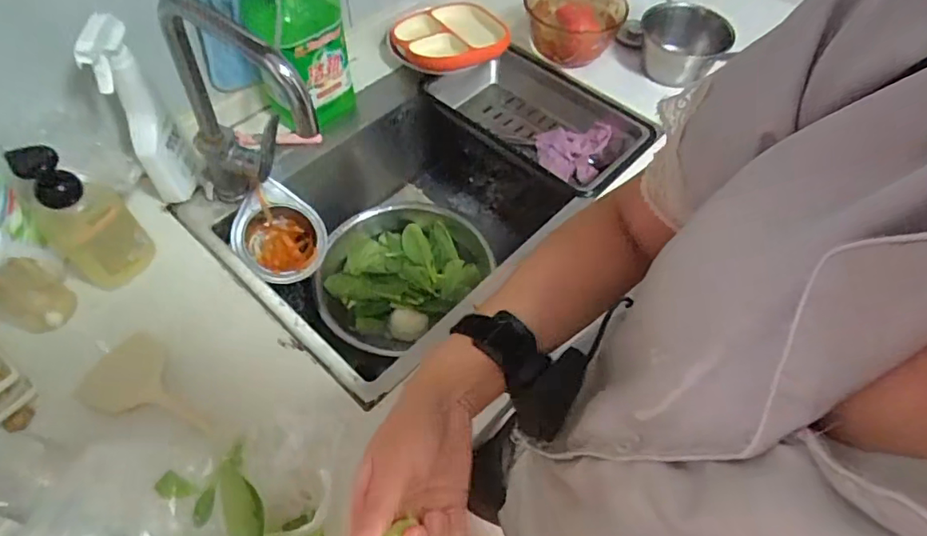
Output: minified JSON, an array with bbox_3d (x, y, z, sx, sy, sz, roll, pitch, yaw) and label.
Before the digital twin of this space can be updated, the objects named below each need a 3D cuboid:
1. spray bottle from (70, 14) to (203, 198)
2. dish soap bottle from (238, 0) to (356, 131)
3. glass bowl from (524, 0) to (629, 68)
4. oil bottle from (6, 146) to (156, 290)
[{"bbox_3d":[-0.424,-0.198,0.685,0.058,0.251,0.076,7,57,6],"label":"spray bottle"},{"bbox_3d":[-0.243,-0.344,0.777,0.144,0.315,0.073,-24,60,-16],"label":"dish soap bottle"},{"bbox_3d":[0.200,-0.443,0.962,0.164,0.091,0.171,1,57,-1],"label":"glass bowl"},{"bbox_3d":[-0.455,-0.055,0.643,0.091,0.213,0.059,-39,66,-24],"label":"oil bottle"}]

